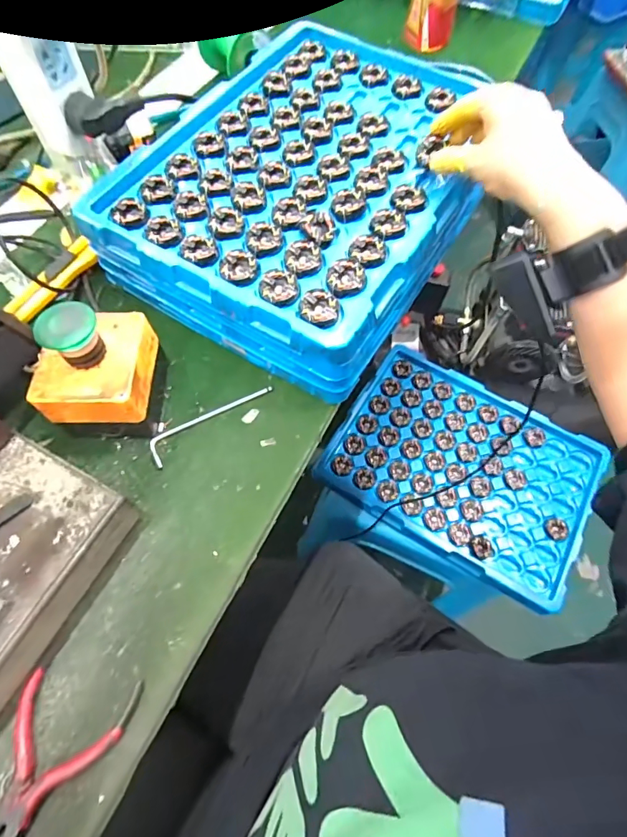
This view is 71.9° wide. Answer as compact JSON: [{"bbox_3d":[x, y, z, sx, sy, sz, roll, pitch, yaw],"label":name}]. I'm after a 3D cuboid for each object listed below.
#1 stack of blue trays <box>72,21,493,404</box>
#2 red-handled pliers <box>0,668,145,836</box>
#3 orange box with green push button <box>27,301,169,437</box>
[{"bbox_3d":[0.002,-0.231,0.436,0.278,0.075,0.377,30,67,12],"label":"stack of blue trays"},{"bbox_3d":[-0.156,0.217,0.256,0.069,0.011,0.111,10,65,3],"label":"red-handled pliers"},{"bbox_3d":[-0.161,-0.038,0.327,0.070,0.099,0.079,1,65,-1],"label":"orange box with green push button"}]

